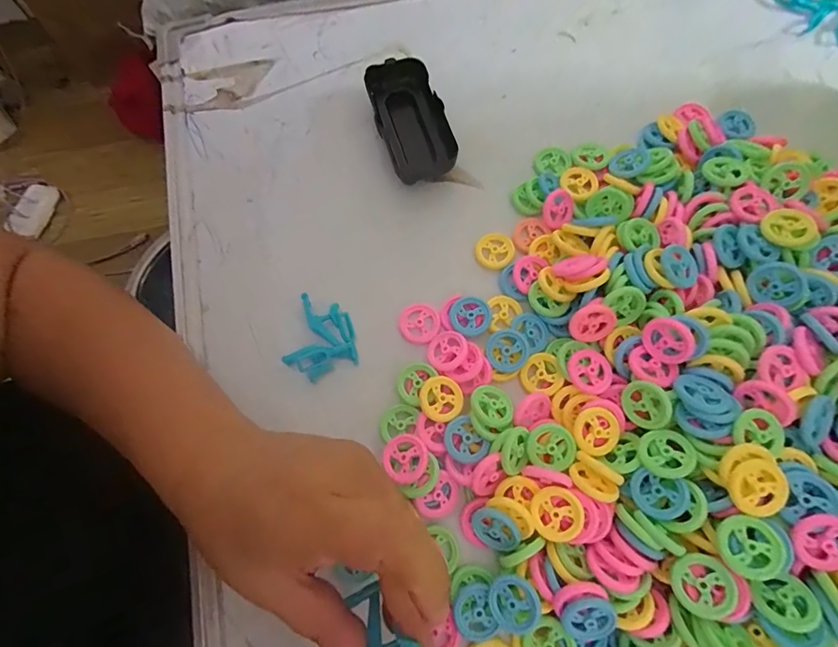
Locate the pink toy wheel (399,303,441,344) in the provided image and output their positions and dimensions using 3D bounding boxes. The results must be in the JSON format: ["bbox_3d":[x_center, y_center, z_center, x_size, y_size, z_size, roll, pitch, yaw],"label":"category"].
[{"bbox_3d":[0.000,0.000,0.313,0.029,0.004,0.029,0,71,0],"label":"pink toy wheel"}]

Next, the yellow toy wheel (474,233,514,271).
[{"bbox_3d":[0.058,-0.055,0.330,0.031,0.005,0.028,-23,73,-7],"label":"yellow toy wheel"}]

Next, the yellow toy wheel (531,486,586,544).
[{"bbox_3d":[0.081,0.111,0.252,0.029,0.004,0.030,-4,78,17],"label":"yellow toy wheel"}]

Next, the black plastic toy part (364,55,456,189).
[{"bbox_3d":[-0.007,-0.165,0.357,0.053,0.028,0.105,-16,72,-5],"label":"black plastic toy part"}]

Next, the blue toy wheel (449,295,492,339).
[{"bbox_3d":[0.037,-0.006,0.310,0.029,0.007,0.028,0,71,0],"label":"blue toy wheel"}]

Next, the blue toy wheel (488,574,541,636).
[{"bbox_3d":[0.054,0.158,0.245,0.028,0.004,0.029,-6,72,21],"label":"blue toy wheel"}]

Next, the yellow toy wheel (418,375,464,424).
[{"bbox_3d":[0.015,0.050,0.286,0.029,0.004,0.030,0,71,0],"label":"yellow toy wheel"}]

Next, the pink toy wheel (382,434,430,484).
[{"bbox_3d":[-0.008,0.085,0.273,0.028,0.007,0.029,0,71,0],"label":"pink toy wheel"}]

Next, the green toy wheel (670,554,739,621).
[{"bbox_3d":[0.152,0.140,0.231,0.029,0.005,0.029,-10,66,22],"label":"green toy wheel"}]

